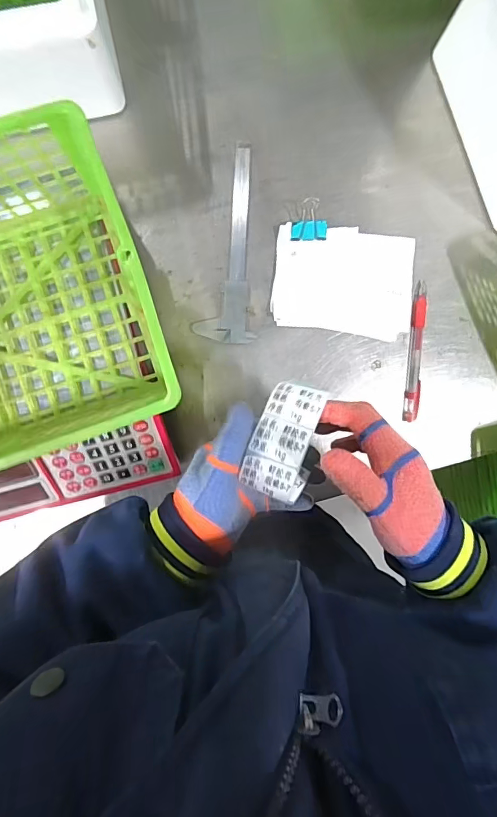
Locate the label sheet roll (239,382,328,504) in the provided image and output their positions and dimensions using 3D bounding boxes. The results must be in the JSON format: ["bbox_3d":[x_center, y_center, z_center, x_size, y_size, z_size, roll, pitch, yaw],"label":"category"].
[{"bbox_3d":[0.028,0.023,0.319,0.045,0.018,0.086,18,85,-1],"label":"label sheet roll"}]

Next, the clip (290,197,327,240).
[{"bbox_3d":[0.069,-0.210,0.477,0.039,0.029,0.037,-1,92,-1],"label":"clip"}]

